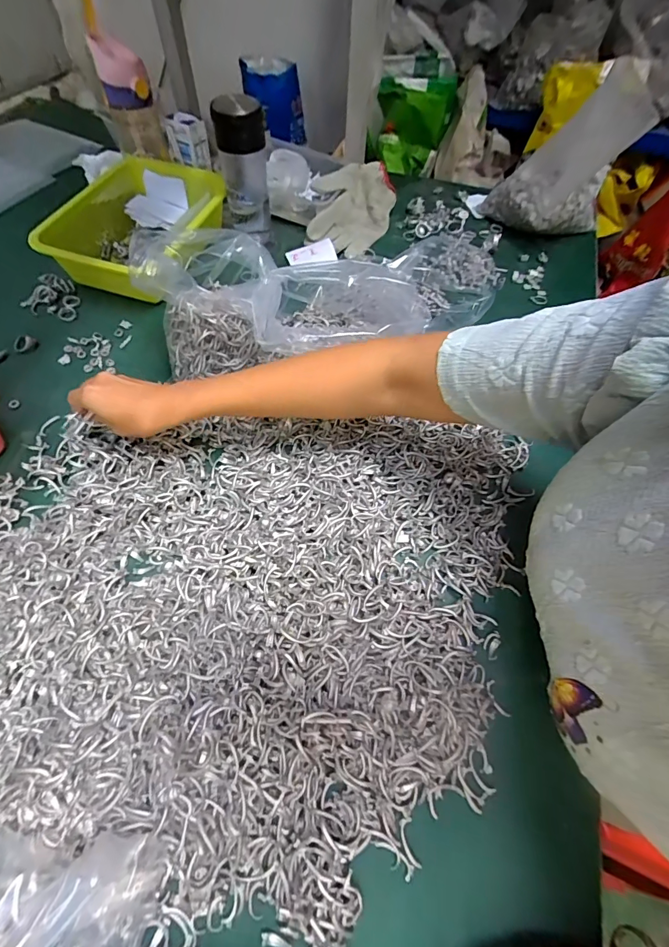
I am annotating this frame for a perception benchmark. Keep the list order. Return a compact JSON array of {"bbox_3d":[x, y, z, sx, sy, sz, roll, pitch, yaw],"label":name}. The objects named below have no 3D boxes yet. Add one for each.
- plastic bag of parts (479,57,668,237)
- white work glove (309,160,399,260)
[{"bbox_3d":[0.354,-0.488,0.650,0.175,0.190,0.128,24,60,10],"label":"plastic bag of parts"},{"bbox_3d":[0.031,-0.445,0.703,0.144,0.066,0.168,4,60,0],"label":"white work glove"}]

